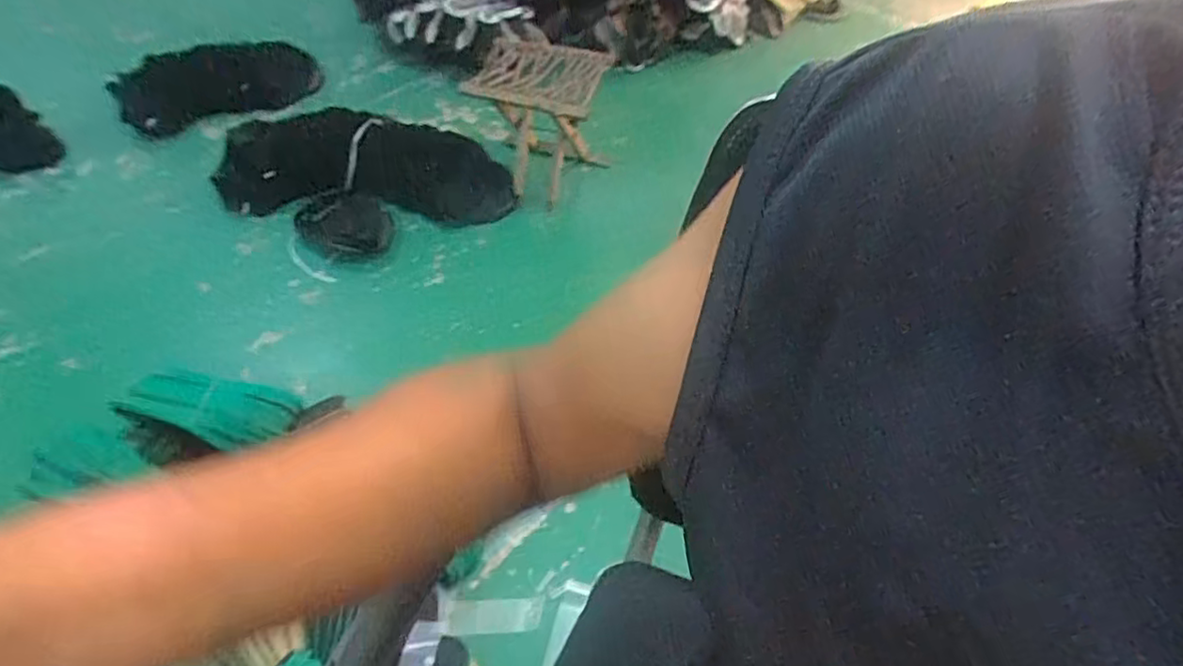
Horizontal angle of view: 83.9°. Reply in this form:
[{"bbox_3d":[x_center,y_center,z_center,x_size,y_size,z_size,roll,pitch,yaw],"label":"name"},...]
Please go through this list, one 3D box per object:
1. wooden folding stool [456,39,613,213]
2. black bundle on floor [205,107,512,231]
[{"bbox_3d":[-0.113,-0.512,1.578,0.264,0.337,0.263,14,49,9],"label":"wooden folding stool"},{"bbox_3d":[-0.506,-0.395,1.514,0.612,0.187,0.230,2,49,-3],"label":"black bundle on floor"}]

